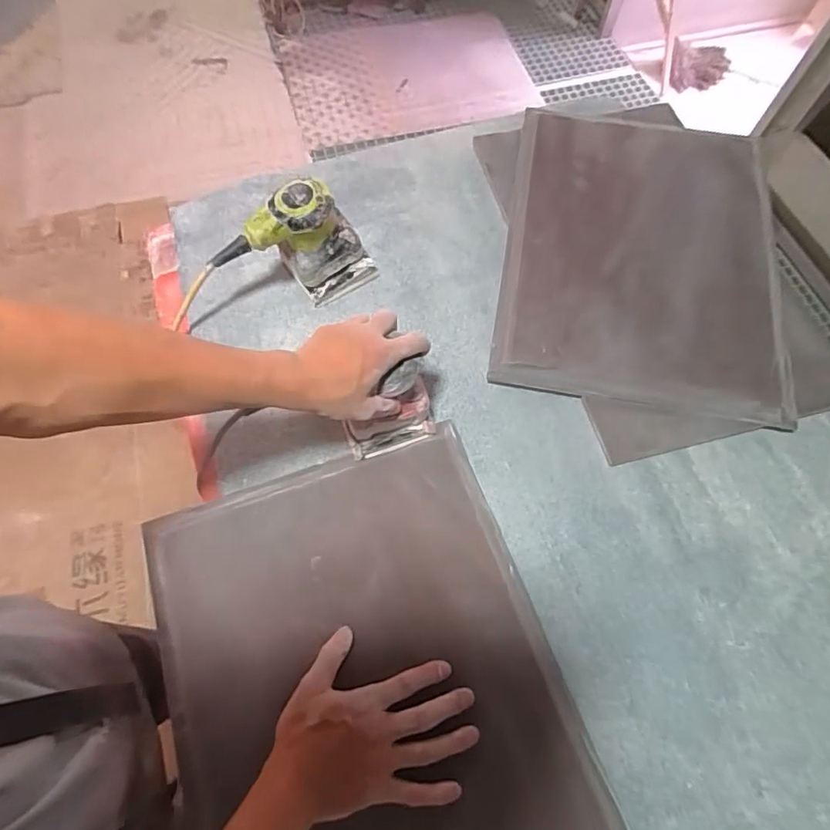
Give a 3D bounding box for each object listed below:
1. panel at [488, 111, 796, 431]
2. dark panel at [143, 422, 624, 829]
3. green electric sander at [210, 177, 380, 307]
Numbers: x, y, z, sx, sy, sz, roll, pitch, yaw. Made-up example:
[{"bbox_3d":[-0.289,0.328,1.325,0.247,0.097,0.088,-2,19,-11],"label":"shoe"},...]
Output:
[{"bbox_3d":[0.316,-0.242,0.719,0.365,0.045,0.491,9,67,4],"label":"panel"},{"bbox_3d":[-0.040,0.284,0.499,0.366,0.033,0.495,-19,67,-8],"label":"dark panel"},{"bbox_3d":[-0.153,-0.206,0.653,0.184,0.133,0.085,-31,70,-13],"label":"green electric sander"}]

